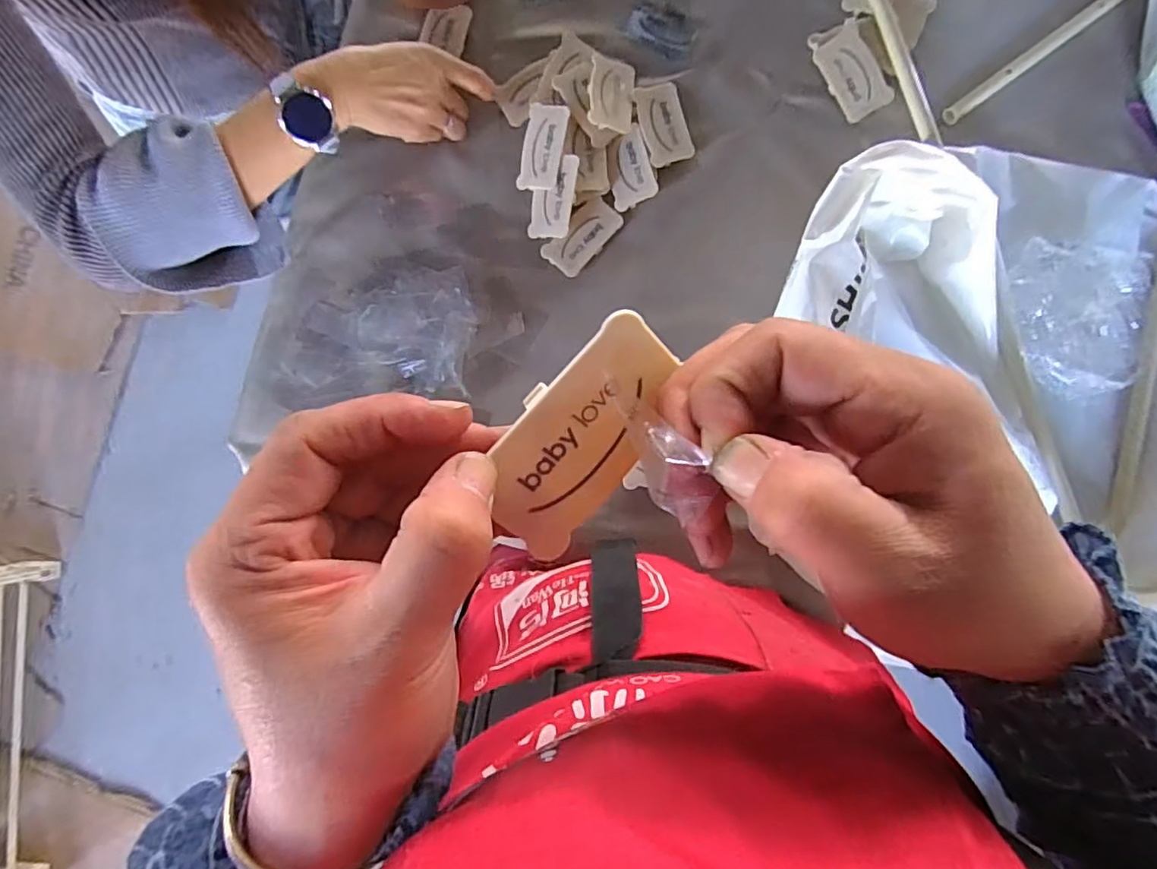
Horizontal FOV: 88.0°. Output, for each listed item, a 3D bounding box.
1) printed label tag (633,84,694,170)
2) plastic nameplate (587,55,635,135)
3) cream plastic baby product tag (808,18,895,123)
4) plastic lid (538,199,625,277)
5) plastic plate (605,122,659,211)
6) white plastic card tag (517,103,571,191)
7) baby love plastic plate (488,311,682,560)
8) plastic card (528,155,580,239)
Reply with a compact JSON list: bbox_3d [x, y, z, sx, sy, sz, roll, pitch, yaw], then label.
[{"bbox_3d":[0.079,-0.284,0.549,0.041,0.005,0.074,-15,86,4],"label":"printed label tag"},{"bbox_3d":[0.030,-0.312,0.550,0.041,0.006,0.068,5,83,-12],"label":"plastic nameplate"},{"bbox_3d":[0.245,-0.328,0.540,0.044,0.013,0.084,-25,85,3],"label":"cream plastic baby product tag"},{"bbox_3d":[0.004,-0.184,0.558,0.073,0.007,0.041,-43,84,1],"label":"plastic lid"},{"bbox_3d":[0.047,-0.245,0.553,0.040,0.009,0.067,-16,86,4],"label":"plastic plate"},{"bbox_3d":[-0.033,-0.265,0.553,0.040,0.004,0.074,14,100,22],"label":"white plastic card tag"},{"bbox_3d":[0.001,0.001,0.181,0.038,0.004,0.073,35,96,-29],"label":"baby love plastic plate"},{"bbox_3d":[-0.024,-0.220,0.555,0.039,0.005,0.073,12,99,20],"label":"plastic card"}]

